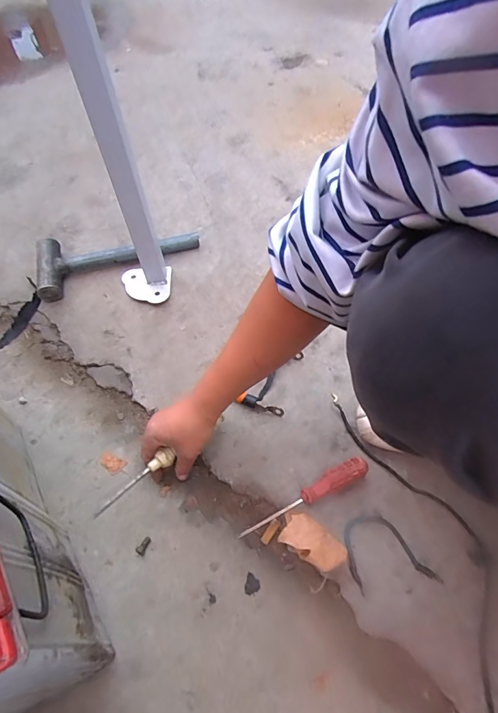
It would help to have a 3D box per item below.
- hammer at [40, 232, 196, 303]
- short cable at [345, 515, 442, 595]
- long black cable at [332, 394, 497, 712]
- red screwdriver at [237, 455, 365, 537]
[{"bbox_3d":[-0.238,-0.189,0.750,0.296,0.039,0.115,-16,60,-12],"label":"hammer"},{"bbox_3d":[0.166,0.233,0.490,0.098,0.012,0.083,-7,59,-7],"label":"short cable"},{"bbox_3d":[0.233,0.232,0.497,0.092,0.021,0.449,-14,60,-11],"label":"long black cable"},{"bbox_3d":[0.070,0.178,0.524,0.179,0.036,0.030,-21,61,-15],"label":"red screwdriver"}]

